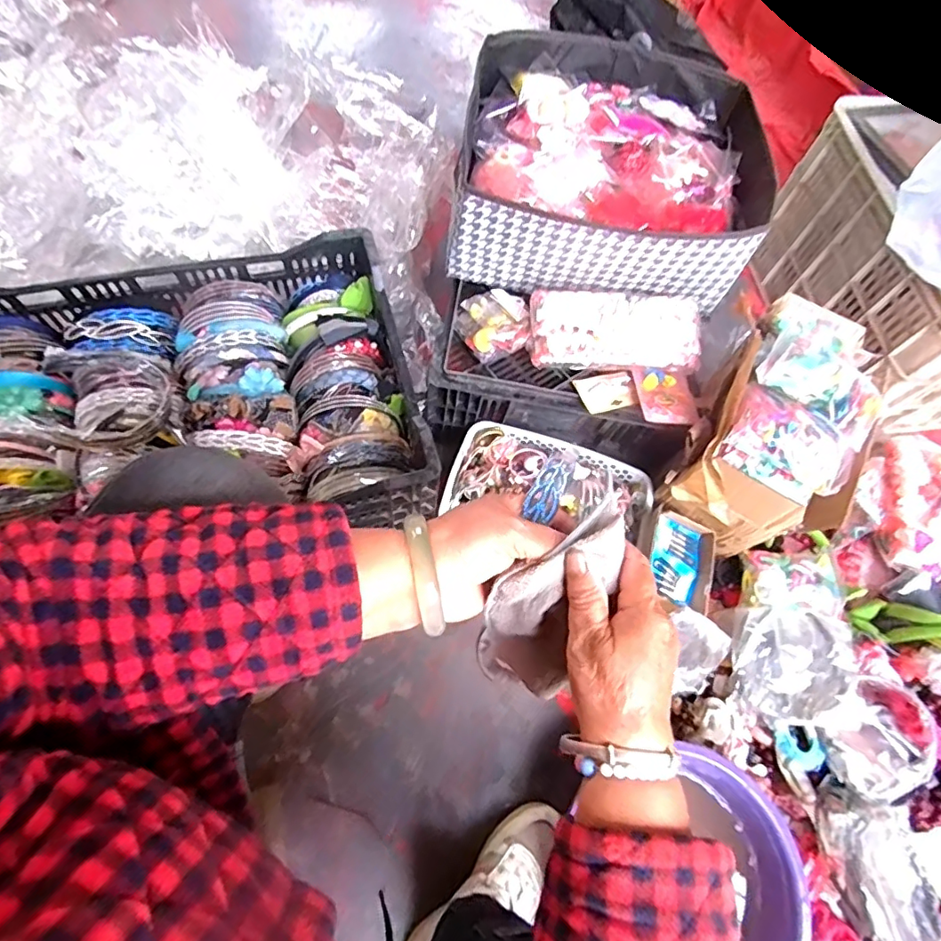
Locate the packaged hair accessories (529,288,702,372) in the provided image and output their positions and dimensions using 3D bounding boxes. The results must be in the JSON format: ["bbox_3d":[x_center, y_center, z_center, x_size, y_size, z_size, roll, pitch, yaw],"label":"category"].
[{"bbox_3d":[0.199,-0.192,0.747,0.237,0.060,0.104,2,67,-5],"label":"packaged hair accessories"}]

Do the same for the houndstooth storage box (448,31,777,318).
[{"bbox_3d":[0.199,-0.437,0.788,0.409,0.137,0.380,12,66,-1],"label":"houndstooth storage box"}]

